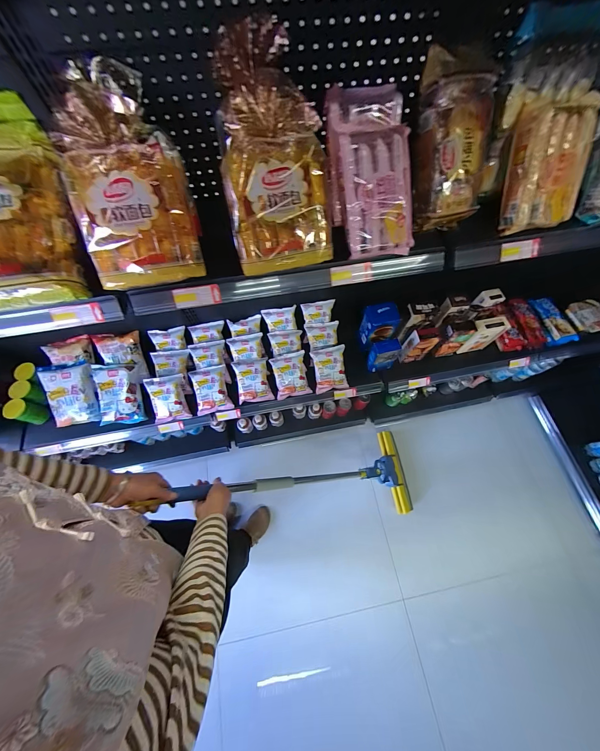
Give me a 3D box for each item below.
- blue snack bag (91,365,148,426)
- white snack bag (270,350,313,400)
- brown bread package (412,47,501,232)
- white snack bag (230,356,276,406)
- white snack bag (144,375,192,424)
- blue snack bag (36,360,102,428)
[{"bbox_3d":[-0.653,0.068,0.989,0.158,0.040,0.211,-5,95,-2],"label":"blue snack bag"},{"bbox_3d":[-0.035,0.000,1.046,0.128,0.079,0.143,-12,68,-5],"label":"white snack bag"},{"bbox_3d":[0.291,-0.435,0.525,0.116,0.270,0.093,-10,25,-4],"label":"brown bread package"},{"bbox_3d":[-0.179,0.022,1.042,0.132,0.041,0.160,-10,102,-4],"label":"white snack bag"},{"bbox_3d":[-0.480,0.087,1.000,0.127,0.035,0.163,-9,105,-4],"label":"white snack bag"},{"bbox_3d":[-0.815,0.067,0.977,0.166,0.034,0.220,-14,98,-5],"label":"blue snack bag"}]

